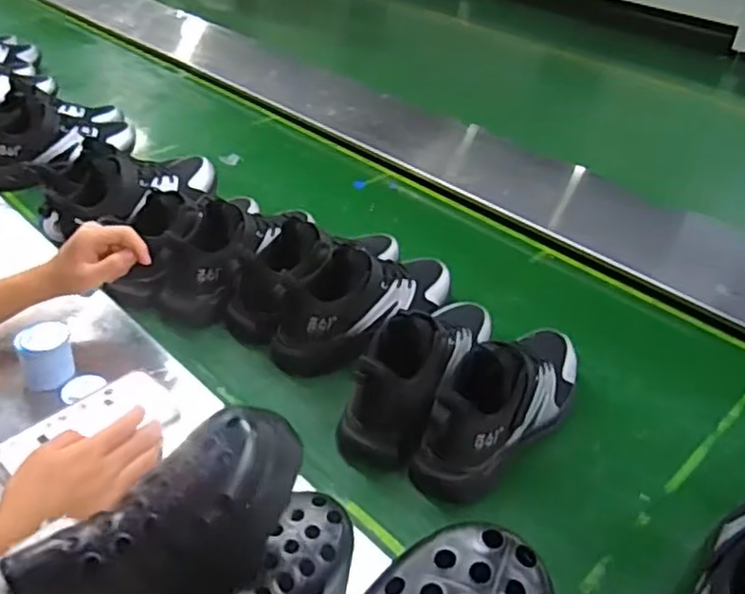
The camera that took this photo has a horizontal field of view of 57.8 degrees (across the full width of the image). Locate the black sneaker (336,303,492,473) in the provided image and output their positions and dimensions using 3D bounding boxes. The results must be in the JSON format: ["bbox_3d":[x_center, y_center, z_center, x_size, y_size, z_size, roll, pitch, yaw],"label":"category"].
[{"bbox_3d":[0.057,0.066,0.739,0.092,0.119,0.244,19,39,20],"label":"black sneaker"}]

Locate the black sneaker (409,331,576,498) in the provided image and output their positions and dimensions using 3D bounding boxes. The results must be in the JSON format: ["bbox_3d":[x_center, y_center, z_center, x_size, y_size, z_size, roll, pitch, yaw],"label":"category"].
[{"bbox_3d":[0.143,0.095,0.704,0.091,0.122,0.253,28,43,30],"label":"black sneaker"}]

